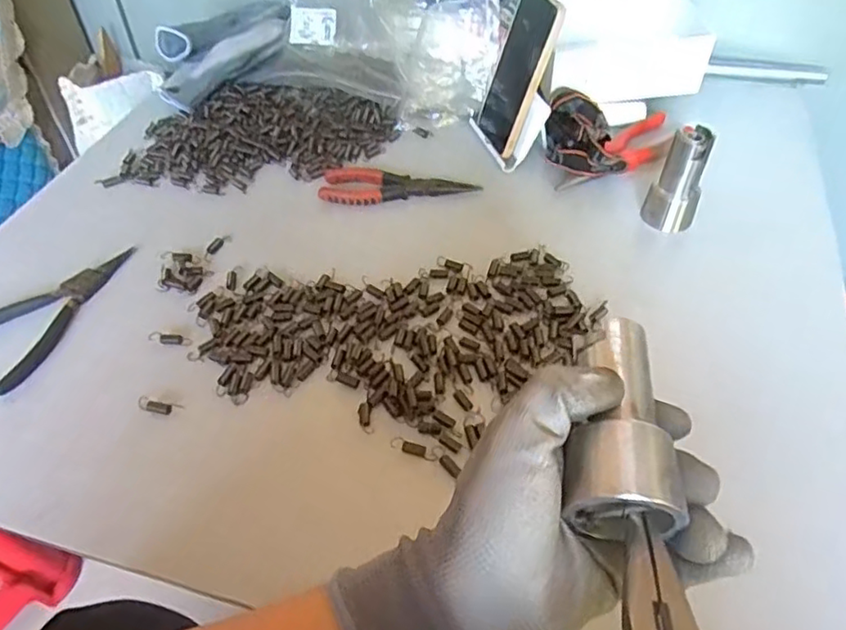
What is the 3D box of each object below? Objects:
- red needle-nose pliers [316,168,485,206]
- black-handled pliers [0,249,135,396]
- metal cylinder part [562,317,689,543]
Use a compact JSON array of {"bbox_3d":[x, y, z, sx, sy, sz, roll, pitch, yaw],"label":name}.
[{"bbox_3d":[-0.027,-0.132,0.640,0.156,0.011,0.052,6,48,5],"label":"red needle-nose pliers"},{"bbox_3d":[-0.324,-0.010,0.541,0.082,0.010,0.165,23,52,20],"label":"black-handled pliers"},{"bbox_3d":[0.091,0.048,0.282,0.042,0.037,0.099,11,54,9],"label":"metal cylinder part"}]

